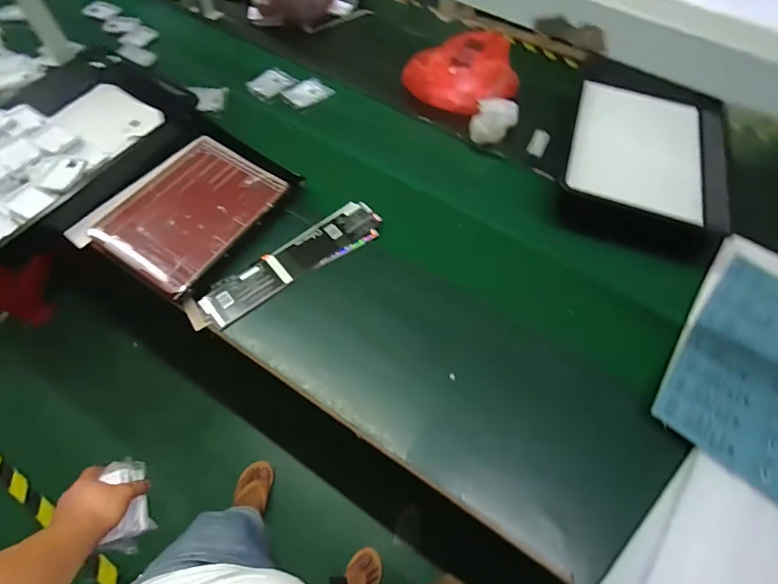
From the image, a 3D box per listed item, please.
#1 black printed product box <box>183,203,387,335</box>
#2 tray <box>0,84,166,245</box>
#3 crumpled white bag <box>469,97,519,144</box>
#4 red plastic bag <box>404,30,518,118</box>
[{"bbox_3d":[-0.205,-0.057,0.851,0.422,0.027,0.096,-35,68,-20],"label":"black printed product box"},{"bbox_3d":[-0.783,-0.334,0.930,0.356,0.060,0.502,30,64,14],"label":"tray"},{"bbox_3d":[0.259,-0.419,1.012,0.101,0.090,0.102,19,62,8],"label":"crumpled white bag"},{"bbox_3d":[0.186,-0.568,1.076,0.278,0.127,0.183,30,64,14],"label":"red plastic bag"}]

